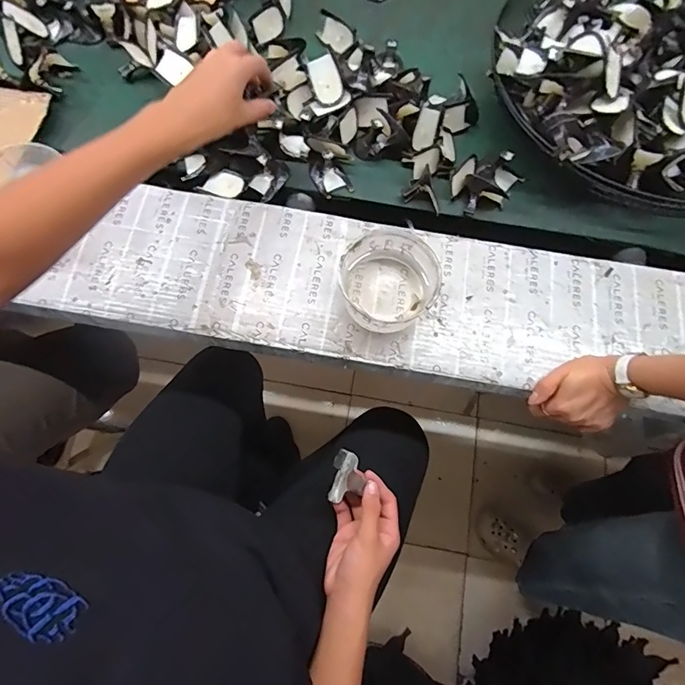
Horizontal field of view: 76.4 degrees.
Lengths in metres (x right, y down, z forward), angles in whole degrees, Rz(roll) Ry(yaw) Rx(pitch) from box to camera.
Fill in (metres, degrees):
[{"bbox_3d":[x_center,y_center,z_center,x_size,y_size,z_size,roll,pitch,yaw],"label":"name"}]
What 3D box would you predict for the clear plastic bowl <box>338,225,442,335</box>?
[{"bbox_3d":[0.055,-0.076,0.534,0.108,0.060,0.106,1,73,-2],"label":"clear plastic bowl"}]

